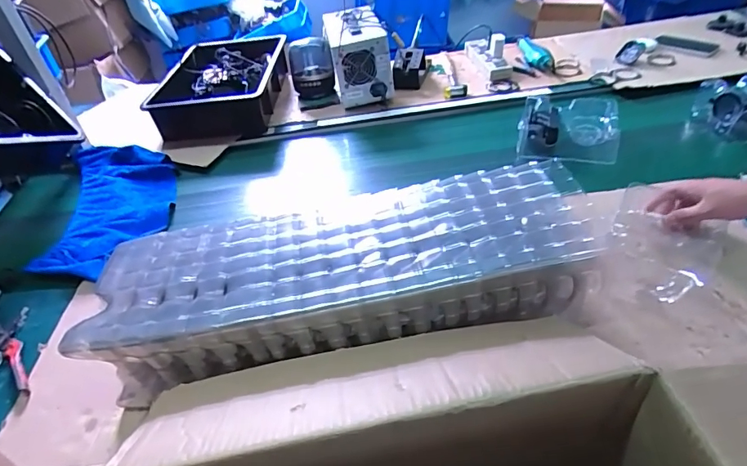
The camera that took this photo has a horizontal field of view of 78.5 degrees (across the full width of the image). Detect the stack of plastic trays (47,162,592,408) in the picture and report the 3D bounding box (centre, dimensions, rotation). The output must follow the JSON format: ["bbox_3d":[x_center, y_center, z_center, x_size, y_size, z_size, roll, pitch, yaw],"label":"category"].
[{"bbox_3d":[-0.036,0.055,0.570,0.573,0.129,0.172,-9,41,-2],"label":"stack of plastic trays"}]

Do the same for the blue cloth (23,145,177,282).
[{"bbox_3d":[-0.490,-0.053,0.860,0.202,0.051,0.358,-10,41,-2],"label":"blue cloth"}]

